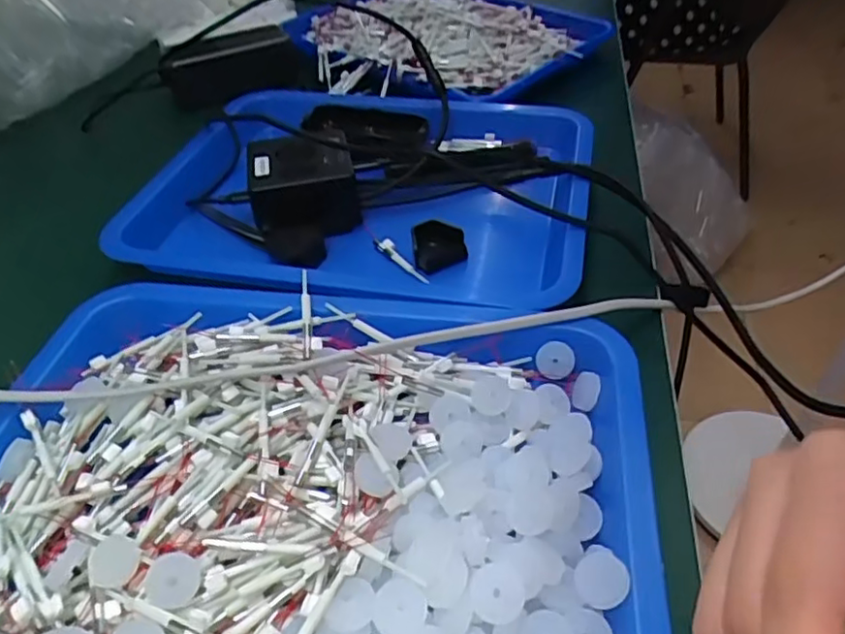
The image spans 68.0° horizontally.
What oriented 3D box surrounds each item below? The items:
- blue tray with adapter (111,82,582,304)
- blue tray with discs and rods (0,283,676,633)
[{"bbox_3d":[-0.041,-0.104,0.481,0.329,0.069,0.264,7,43,9],"label":"blue tray with adapter"},{"bbox_3d":[-0.058,0.084,0.284,0.319,0.034,0.254,5,43,7],"label":"blue tray with discs and rods"}]

